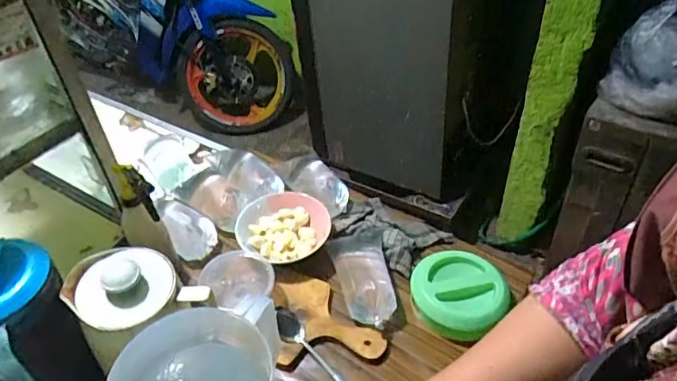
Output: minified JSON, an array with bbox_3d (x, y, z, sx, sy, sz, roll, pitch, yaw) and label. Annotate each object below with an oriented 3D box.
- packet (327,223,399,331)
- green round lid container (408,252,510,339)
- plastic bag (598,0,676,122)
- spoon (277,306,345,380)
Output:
[{"bbox_3d":[0.044,0.134,0.860,0.091,0.046,0.187,-10,43,-5],"label":"packet"},{"bbox_3d":[0.191,0.163,0.845,0.144,0.041,0.138,-3,43,2],"label":"green round lid container"},{"bbox_3d":[0.692,-0.270,1.084,0.224,0.224,0.119,32,55,33],"label":"plastic bag"},{"bbox_3d":[-0.036,0.242,0.772,0.171,0.032,0.032,42,58,18],"label":"spoon"}]

